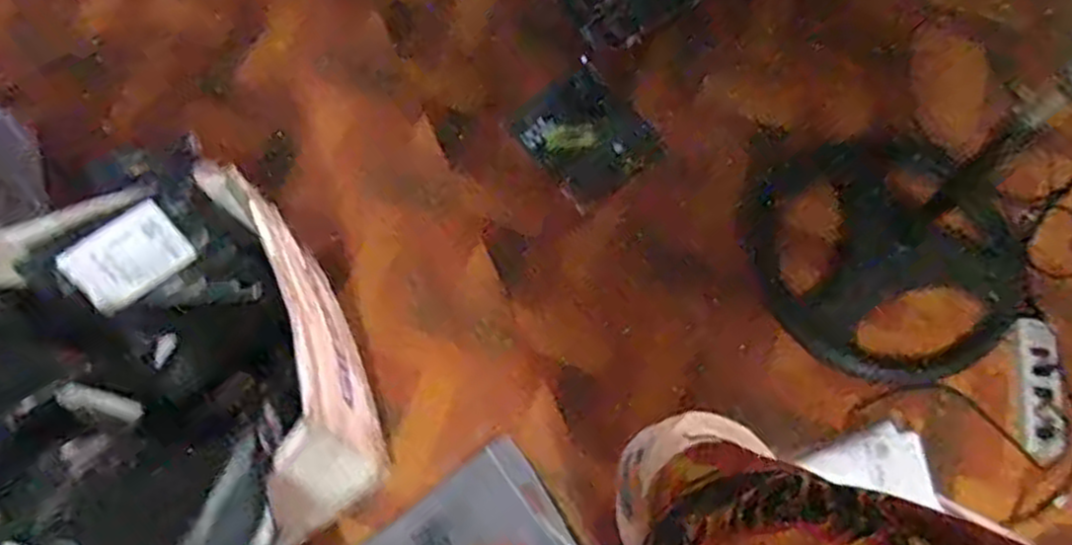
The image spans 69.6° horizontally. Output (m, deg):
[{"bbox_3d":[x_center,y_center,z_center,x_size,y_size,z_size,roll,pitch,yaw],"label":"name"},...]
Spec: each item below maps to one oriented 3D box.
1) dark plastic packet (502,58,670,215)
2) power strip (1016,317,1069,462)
[{"bbox_3d":[0.104,-0.276,1.540,0.224,0.035,0.263,-41,80,0],"label":"dark plastic packet"},{"bbox_3d":[0.883,0.202,1.346,0.061,0.032,0.242,-1,82,0],"label":"power strip"}]

